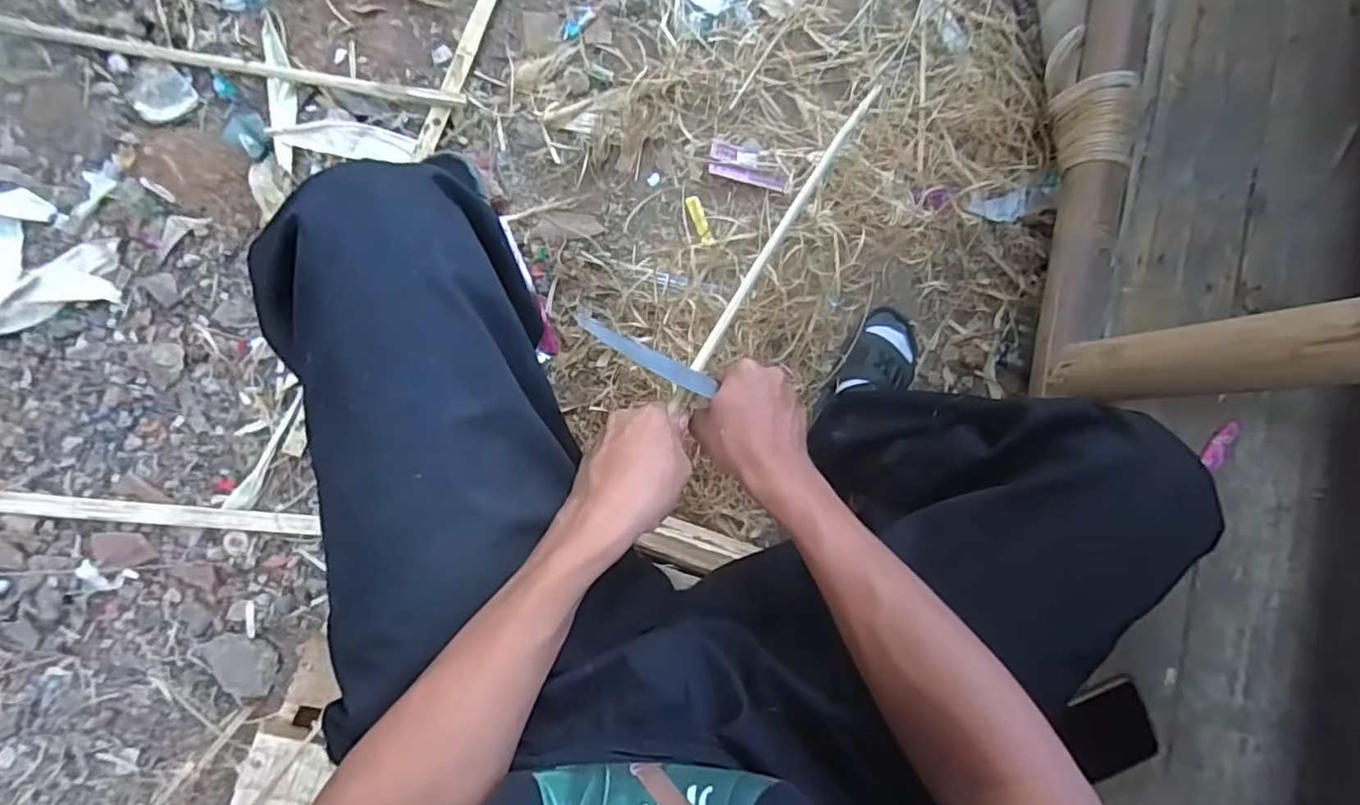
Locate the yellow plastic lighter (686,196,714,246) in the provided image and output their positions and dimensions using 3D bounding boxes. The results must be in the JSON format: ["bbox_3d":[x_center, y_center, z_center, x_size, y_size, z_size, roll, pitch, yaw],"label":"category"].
[{"bbox_3d":[0.028,-0.257,0.880,0.019,0.005,0.073,-20,92,-9],"label":"yellow plastic lighter"}]

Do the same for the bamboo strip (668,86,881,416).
[{"bbox_3d":[0.099,-0.165,0.572,0.014,0.014,0.434,35,64,-7],"label":"bamboo strip"}]

